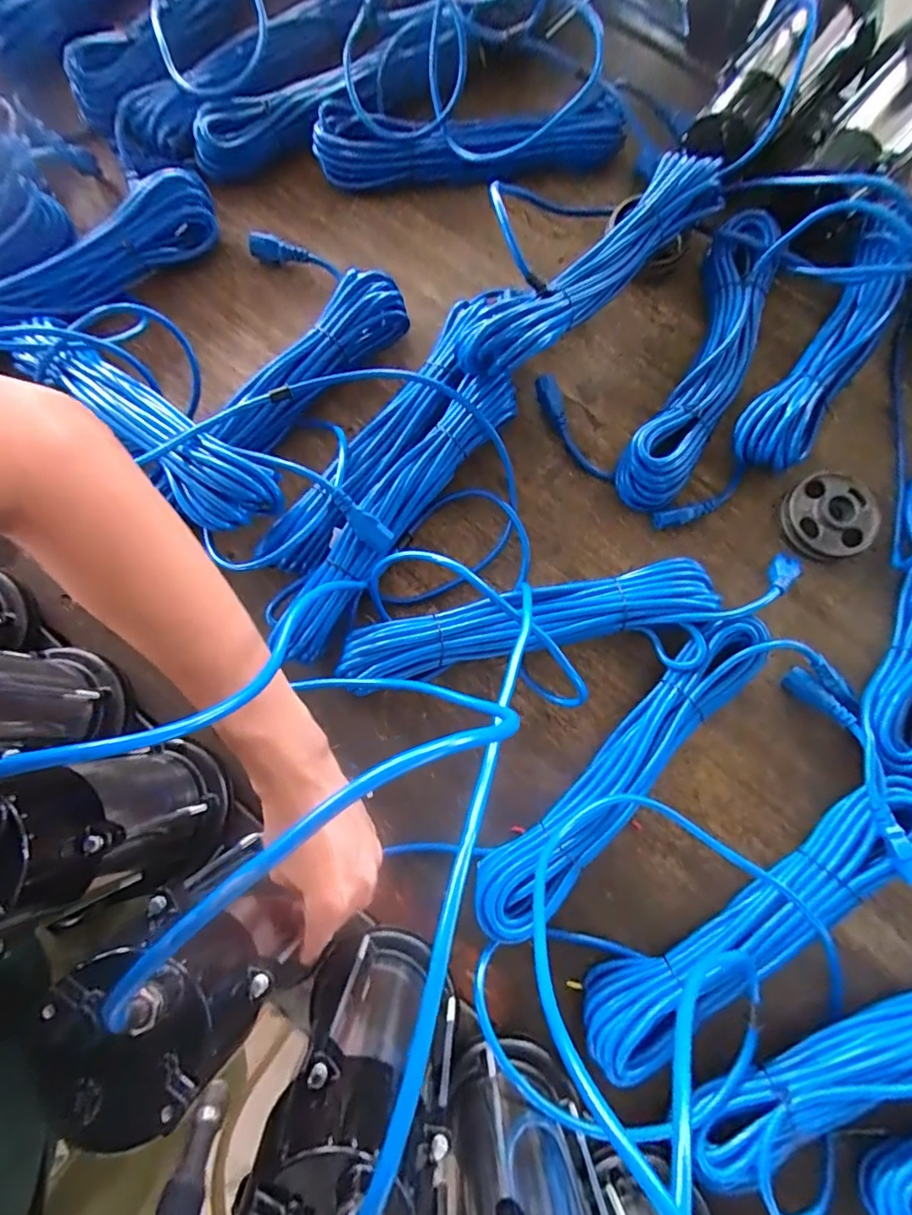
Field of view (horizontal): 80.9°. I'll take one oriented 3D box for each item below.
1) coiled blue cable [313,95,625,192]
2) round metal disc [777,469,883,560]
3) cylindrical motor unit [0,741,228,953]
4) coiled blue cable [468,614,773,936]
[{"bbox_3d":[0.016,-0.526,0.601,0.348,0.041,0.079,-1,79,-1],"label":"coiled blue cable"},{"bbox_3d":[0.378,-0.092,0.536,0.089,0.027,0.085,0,79,0],"label":"round metal disc"},{"bbox_3d":[-0.244,0.144,0.359,0.082,0.228,0.086,0,79,0],"label":"cylindrical motor unit"},{"bbox_3d":[0.147,0.143,0.471,0.067,0.056,0.346,44,82,7],"label":"coiled blue cable"}]

